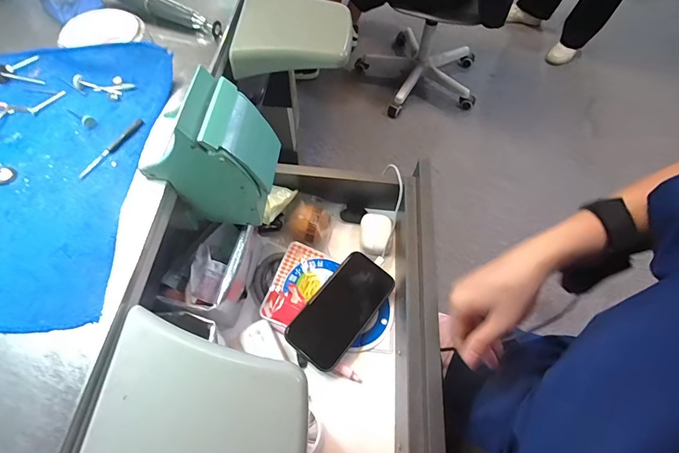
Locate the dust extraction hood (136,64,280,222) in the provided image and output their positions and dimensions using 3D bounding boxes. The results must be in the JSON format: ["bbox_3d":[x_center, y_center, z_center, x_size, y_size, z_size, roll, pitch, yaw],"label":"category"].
[{"bbox_3d":[-0.119,-0.069,0.356,0.111,0.132,0.089,10,62,4],"label":"dust extraction hood"}]

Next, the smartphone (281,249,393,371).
[{"bbox_3d":[0.004,0.100,0.454,0.071,0.007,0.147,38,67,12],"label":"smartphone"}]

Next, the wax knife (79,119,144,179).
[{"bbox_3d":[-0.221,-0.077,0.353,0.009,0.006,0.080,28,65,13],"label":"wax knife"}]

